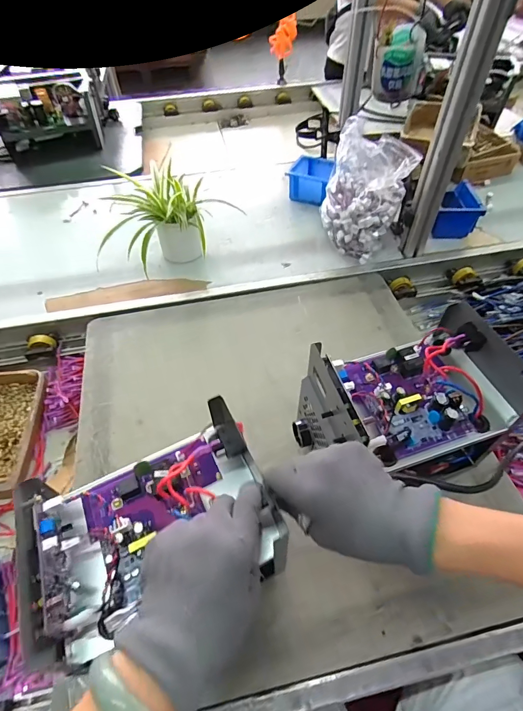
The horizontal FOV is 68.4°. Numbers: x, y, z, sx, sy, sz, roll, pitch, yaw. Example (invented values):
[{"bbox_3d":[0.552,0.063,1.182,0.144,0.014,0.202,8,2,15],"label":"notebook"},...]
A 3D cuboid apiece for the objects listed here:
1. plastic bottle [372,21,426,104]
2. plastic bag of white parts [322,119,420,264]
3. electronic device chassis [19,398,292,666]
[{"bbox_3d":[0.187,-0.399,0.529,0.062,0.077,0.057,11,53,10],"label":"plastic bottle"},{"bbox_3d":[0.200,-0.320,0.793,0.161,0.209,0.136,36,60,26],"label":"plastic bag of white parts"},{"bbox_3d":[-0.098,0.154,0.357,0.211,0.084,0.145,-18,53,-13],"label":"electronic device chassis"}]

